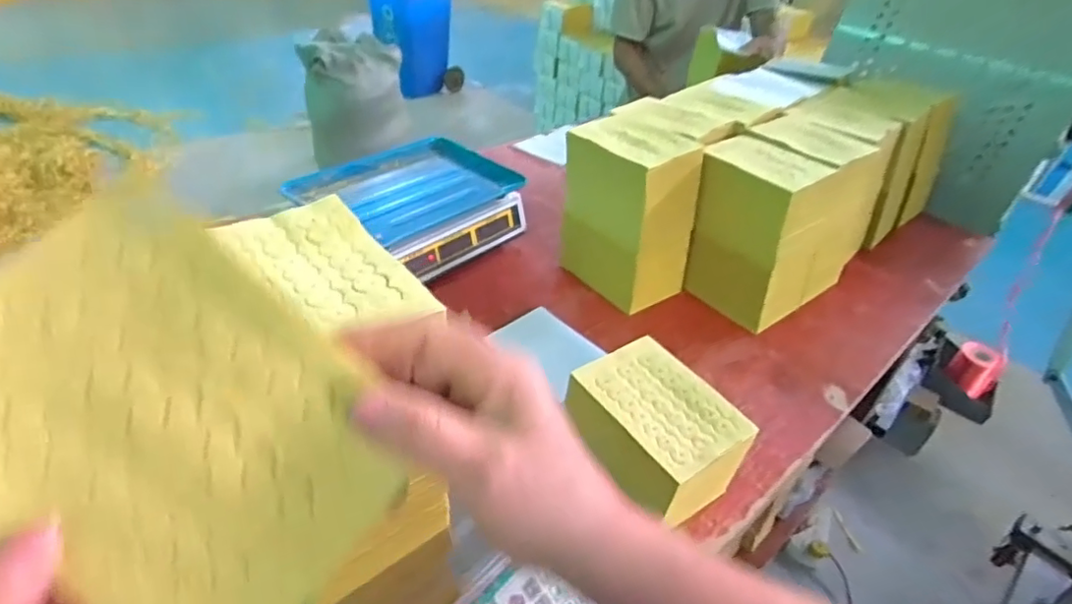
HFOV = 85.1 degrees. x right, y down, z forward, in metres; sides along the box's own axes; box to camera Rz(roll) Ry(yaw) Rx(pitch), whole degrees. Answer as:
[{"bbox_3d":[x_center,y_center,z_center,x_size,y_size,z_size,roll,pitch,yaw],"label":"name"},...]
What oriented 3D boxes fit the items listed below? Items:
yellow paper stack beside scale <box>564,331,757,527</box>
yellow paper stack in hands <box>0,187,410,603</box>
[{"bbox_3d":[0.123,0.139,0.620,0.127,0.101,0.161,-23,48,-32],"label":"yellow paper stack beside scale"},{"bbox_3d":[-0.132,0.045,0.214,0.161,0.008,0.119,43,67,-6],"label":"yellow paper stack in hands"}]

